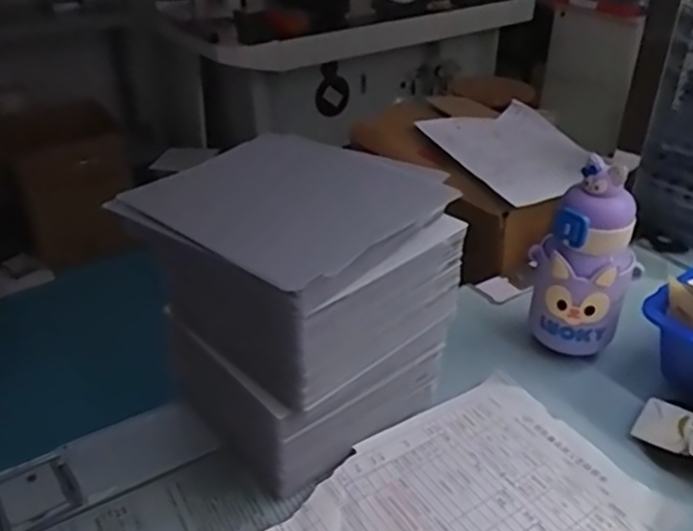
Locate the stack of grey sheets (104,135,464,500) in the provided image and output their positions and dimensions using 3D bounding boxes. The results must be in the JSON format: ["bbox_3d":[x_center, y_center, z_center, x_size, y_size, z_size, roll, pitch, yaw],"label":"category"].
[{"bbox_3d":[-0.039,0.036,0.557,0.176,0.227,0.210,28,42,37],"label":"stack of grey sheets"}]

